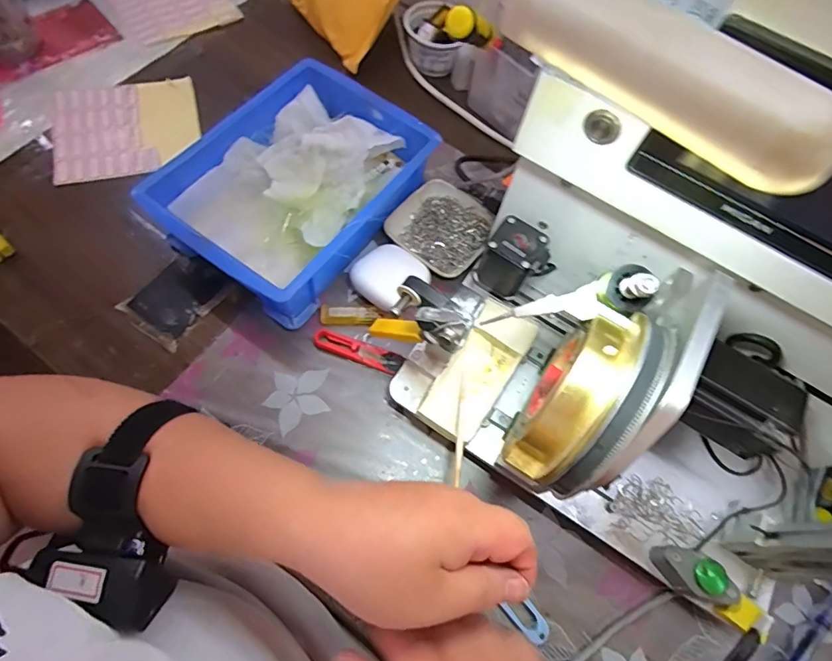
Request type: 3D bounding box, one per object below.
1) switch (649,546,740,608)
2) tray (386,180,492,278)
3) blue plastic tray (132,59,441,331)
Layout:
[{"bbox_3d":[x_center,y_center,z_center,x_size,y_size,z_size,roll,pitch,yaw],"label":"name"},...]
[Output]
[{"bbox_3d":[0.214,0.187,0.359,0.059,0.037,0.028,29,67,7],"label":"switch"},{"bbox_3d":[0.030,-0.110,0.501,0.097,0.019,0.099,37,68,10],"label":"tray"},{"bbox_3d":[-0.114,-0.146,0.470,0.182,0.068,0.245,36,68,10],"label":"blue plastic tray"}]

